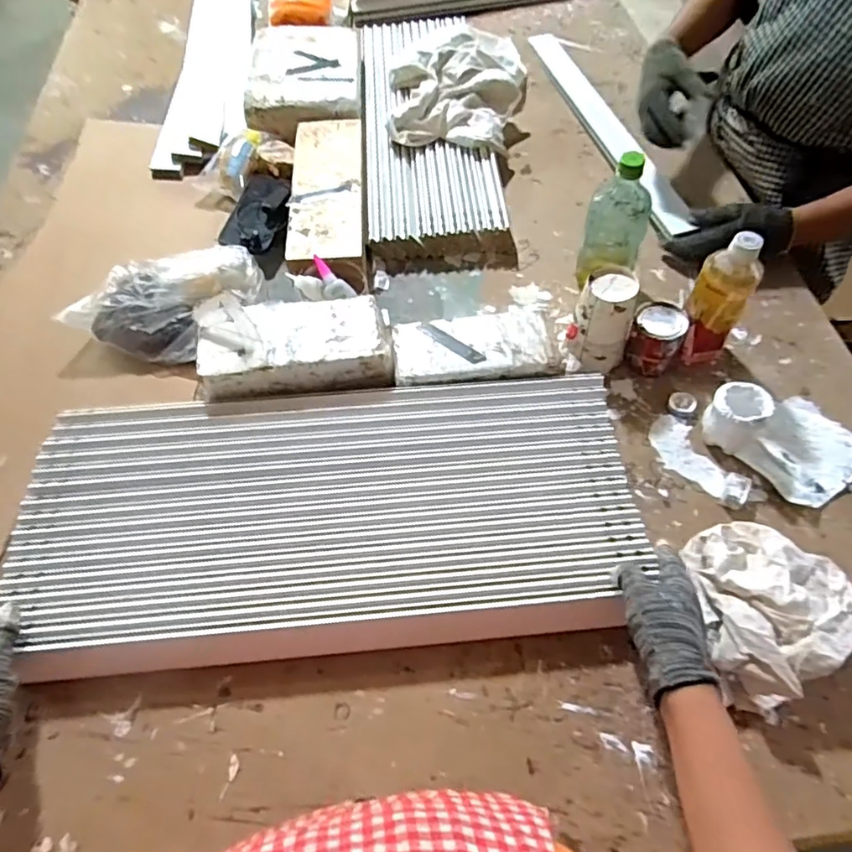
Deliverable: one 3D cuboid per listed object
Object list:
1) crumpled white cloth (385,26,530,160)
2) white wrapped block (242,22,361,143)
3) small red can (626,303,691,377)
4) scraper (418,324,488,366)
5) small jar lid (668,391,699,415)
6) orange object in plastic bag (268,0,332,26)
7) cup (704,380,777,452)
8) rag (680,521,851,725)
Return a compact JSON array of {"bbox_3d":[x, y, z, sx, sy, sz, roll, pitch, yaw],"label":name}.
[{"bbox_3d":[0.068,-0.673,1.081,0.262,0.074,0.464,0,58,0],"label":"crumpled white cloth"},{"bbox_3d":[-0.221,-0.640,1.057,0.201,0.070,0.295,-4,58,-3],"label":"white wrapped block"},{"bbox_3d":[0.295,-0.116,0.736,0.064,0.067,0.073,25,61,15],"label":"small red can"},{"bbox_3d":[0.032,-0.104,0.721,0.098,0.004,0.017,35,73,23],"label":"scraper"},{"bbox_3d":[0.322,-0.029,0.717,0.031,0.008,0.033,0,58,0],"label":"small jar lid"},{"bbox_3d":[-0.244,-0.796,1.098,0.125,0.038,0.041,4,58,3],"label":"orange object in plastic bag"},{"bbox_3d":[0.362,-0.008,0.669,0.062,0.070,0.065,0,58,0],"label":"cup"},{"bbox_3d":[0.340,0.178,0.564,0.141,0.064,0.189,1,58,1],"label":"rag"}]

